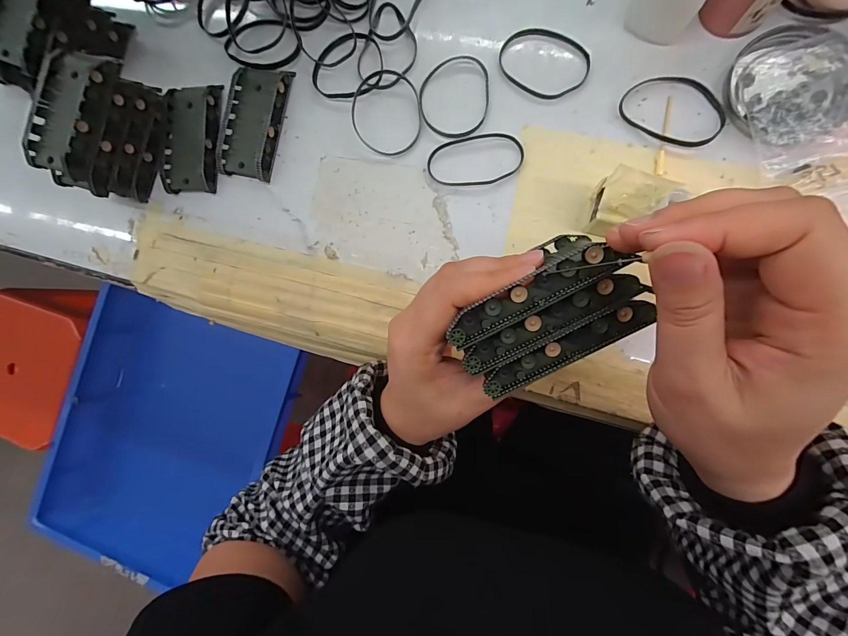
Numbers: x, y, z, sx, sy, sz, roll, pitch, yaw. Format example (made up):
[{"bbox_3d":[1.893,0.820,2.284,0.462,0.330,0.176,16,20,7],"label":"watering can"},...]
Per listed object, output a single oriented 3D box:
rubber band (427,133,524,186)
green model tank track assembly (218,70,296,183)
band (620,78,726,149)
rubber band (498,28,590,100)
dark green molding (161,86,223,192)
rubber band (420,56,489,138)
[{"bbox_3d":[0.040,-0.124,0.283,0.073,0.004,0.039,-2,88,9],"label":"rubber band"},{"bbox_3d":[-0.145,-0.166,0.309,0.045,0.018,0.092,15,91,9],"label":"green model tank track assembly"},{"bbox_3d":[0.181,-0.151,0.261,0.070,0.006,0.049,39,94,8],"label":"band"},{"bbox_3d":[0.091,-0.195,0.278,0.069,0.004,0.049,33,94,9],"label":"rubber band"},{"bbox_3d":[-0.201,-0.156,0.318,0.052,0.017,0.090,2,88,9],"label":"dark green molding"},{"bbox_3d":[0.024,-0.174,0.286,0.054,0.004,0.064,-1,88,9],"label":"rubber band"}]

